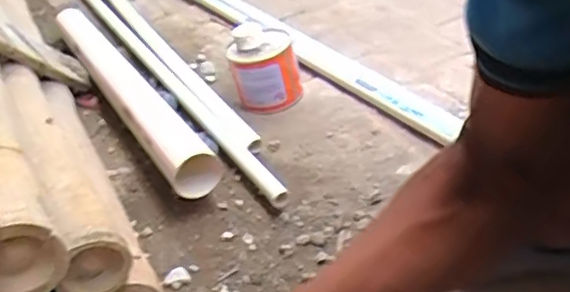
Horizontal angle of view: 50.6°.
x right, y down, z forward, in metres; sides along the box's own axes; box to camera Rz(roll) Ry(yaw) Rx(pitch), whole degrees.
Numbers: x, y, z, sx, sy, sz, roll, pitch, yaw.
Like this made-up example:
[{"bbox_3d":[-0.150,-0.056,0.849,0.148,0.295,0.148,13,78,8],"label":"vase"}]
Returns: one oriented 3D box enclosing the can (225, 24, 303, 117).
[{"bbox_3d":[-0.029,-0.115,0.898,0.103,0.111,0.093,-10,34,-6],"label":"can"}]

